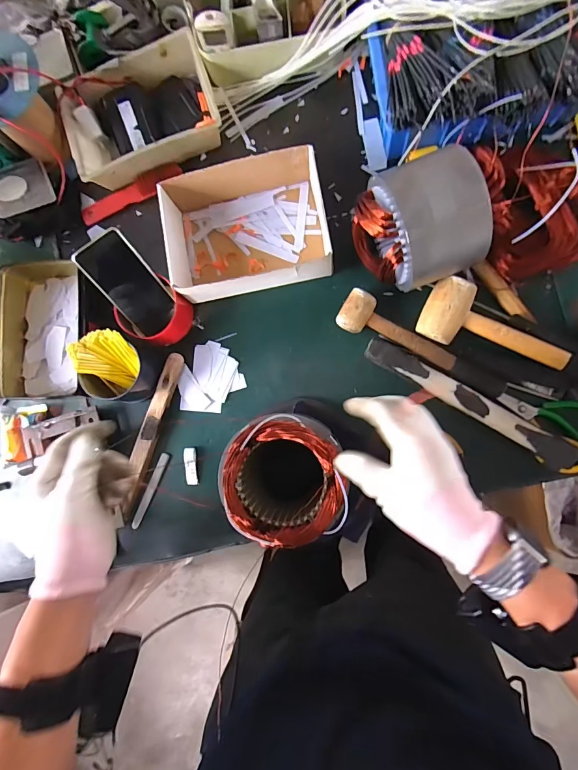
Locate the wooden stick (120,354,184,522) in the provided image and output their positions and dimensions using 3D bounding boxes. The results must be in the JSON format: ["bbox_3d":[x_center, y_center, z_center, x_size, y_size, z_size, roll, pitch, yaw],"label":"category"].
[{"bbox_3d":[-0.226,0.078,0.612,0.028,0.022,0.267,19,89,7],"label":"wooden stick"}]

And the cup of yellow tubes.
[{"bbox_3d":[-0.264,-0.027,0.586,0.101,0.088,0.104,0,87,6],"label":"cup of yellow tubes"}]

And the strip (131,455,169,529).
[{"bbox_3d":[-0.227,0.174,0.614,0.015,0.005,0.130,23,90,7],"label":"strip"}]

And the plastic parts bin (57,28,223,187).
[{"bbox_3d":[-0.243,-0.449,0.626,0.248,0.053,0.172,-17,85,5],"label":"plastic parts bin"}]

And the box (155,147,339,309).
[{"bbox_3d":[-0.064,-0.242,0.589,0.241,0.072,0.195,-11,86,6],"label":"box"}]

